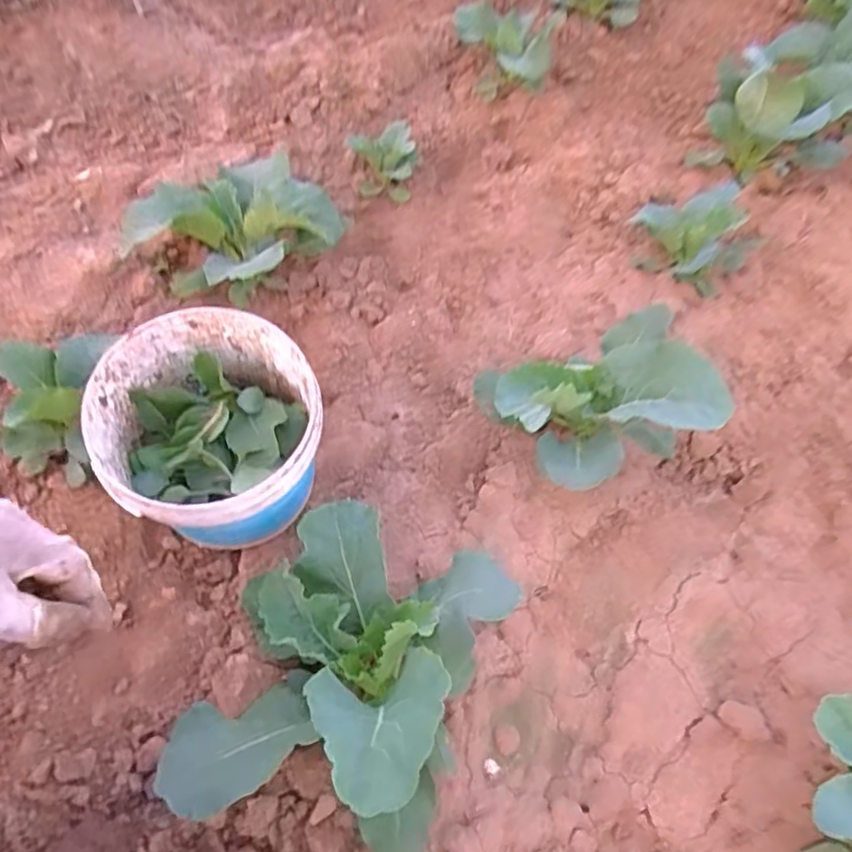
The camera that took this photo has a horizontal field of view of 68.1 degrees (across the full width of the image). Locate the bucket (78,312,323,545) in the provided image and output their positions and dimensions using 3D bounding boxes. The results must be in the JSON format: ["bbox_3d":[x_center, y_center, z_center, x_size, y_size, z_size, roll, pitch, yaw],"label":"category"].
[{"bbox_3d":[-0.218,0.029,0.682,0.207,0.228,0.216,3,55,-4],"label":"bucket"}]

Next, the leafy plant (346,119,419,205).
[{"bbox_3d":[-0.073,-0.451,1.086,0.113,0.076,0.105,-5,56,-7],"label":"leafy plant"}]

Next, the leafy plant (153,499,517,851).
[{"bbox_3d":[-0.067,0.206,0.561,0.233,0.147,0.295,17,55,7],"label":"leafy plant"}]

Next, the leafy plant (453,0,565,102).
[{"bbox_3d":[0.175,-0.809,1.343,0.171,0.128,0.204,-18,58,-17],"label":"leafy plant"}]

